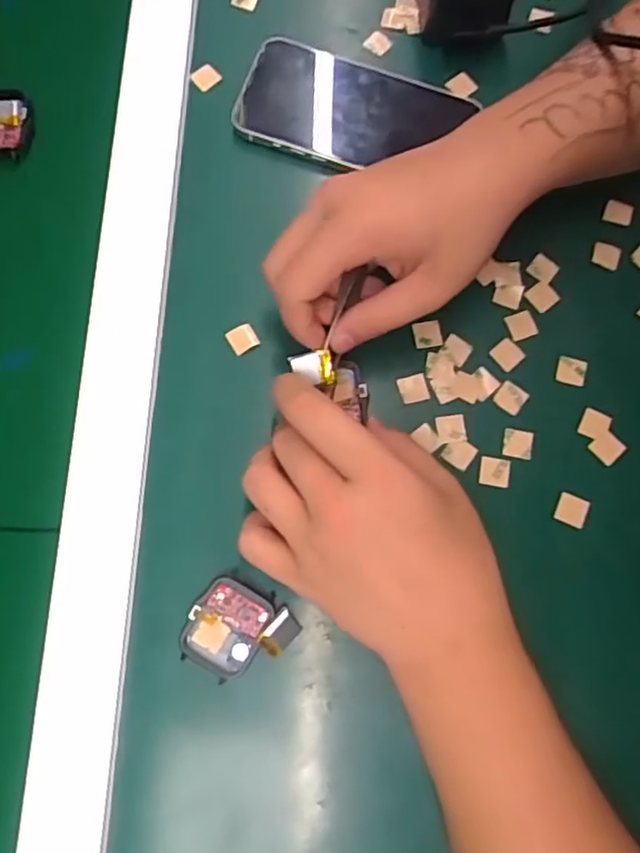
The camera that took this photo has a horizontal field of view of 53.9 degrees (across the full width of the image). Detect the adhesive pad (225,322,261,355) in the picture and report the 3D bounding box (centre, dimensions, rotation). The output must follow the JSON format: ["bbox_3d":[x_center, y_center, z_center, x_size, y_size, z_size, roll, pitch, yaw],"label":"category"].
[{"bbox_3d":[-0.044,-0.050,0.357,0.015,0.004,0.015,-27,79,-7],"label":"adhesive pad"}]

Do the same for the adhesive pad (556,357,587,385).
[{"bbox_3d":[0.145,-0.032,0.362,0.016,0.004,0.015,14,78,2],"label":"adhesive pad"}]

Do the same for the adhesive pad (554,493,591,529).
[{"bbox_3d":[0.138,0.045,0.344,0.015,0.004,0.016,24,78,4],"label":"adhesive pad"}]

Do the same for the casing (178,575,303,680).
[{"bbox_3d":[-0.041,0.102,0.313,0.048,0.014,0.046,33,79,6],"label":"casing"}]

